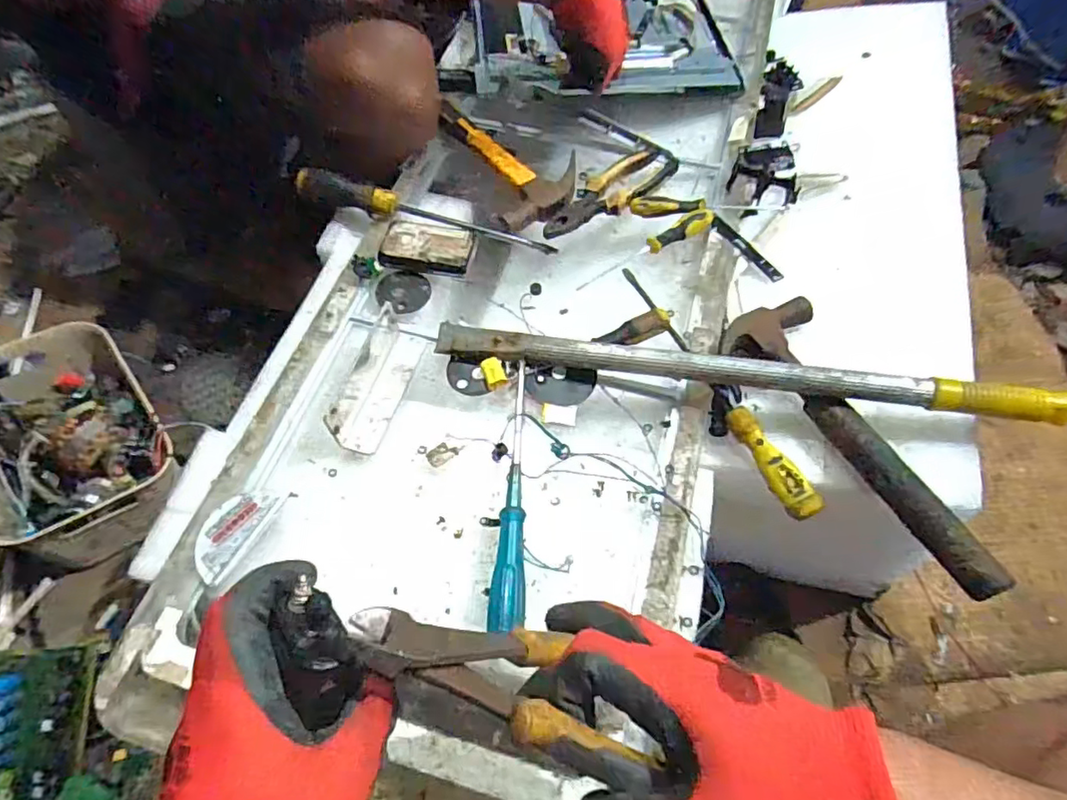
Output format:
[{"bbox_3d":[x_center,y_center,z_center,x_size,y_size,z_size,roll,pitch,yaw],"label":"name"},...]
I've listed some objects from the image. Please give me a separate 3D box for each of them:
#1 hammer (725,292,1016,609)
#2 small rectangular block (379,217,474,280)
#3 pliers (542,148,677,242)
[{"bbox_3d":[0.291,0.021,0.518,0.095,0.052,0.305,-25,63,-13],"label":"hammer"},{"bbox_3d":[-0.112,-0.164,0.630,0.094,0.017,0.061,7,61,5],"label":"small rectangular block"},{"bbox_3d":[0.077,-0.245,0.677,0.175,0.022,0.081,-25,63,-13],"label":"pliers"}]

